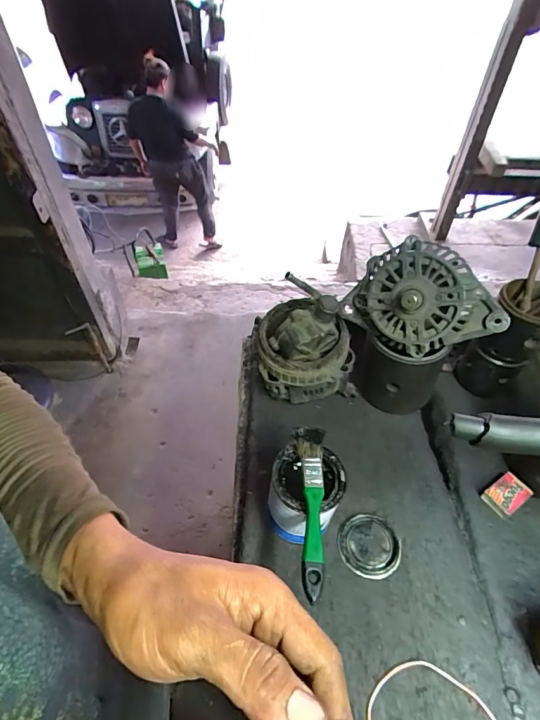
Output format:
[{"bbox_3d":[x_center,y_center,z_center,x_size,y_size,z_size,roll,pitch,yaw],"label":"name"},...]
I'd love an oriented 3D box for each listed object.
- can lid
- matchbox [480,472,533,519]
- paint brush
[{"bbox_3d":[0.122,0.226,0.509,0.072,0.004,0.073,0,50,0],"label":"can lid"},{"bbox_3d":[0.304,0.173,0.531,0.052,0.014,0.037,-28,56,-22],"label":"matchbox"},{"bbox_3d":[0.039,0.149,0.430,0.033,0.008,0.171,4,50,3],"label":"paint brush"}]

